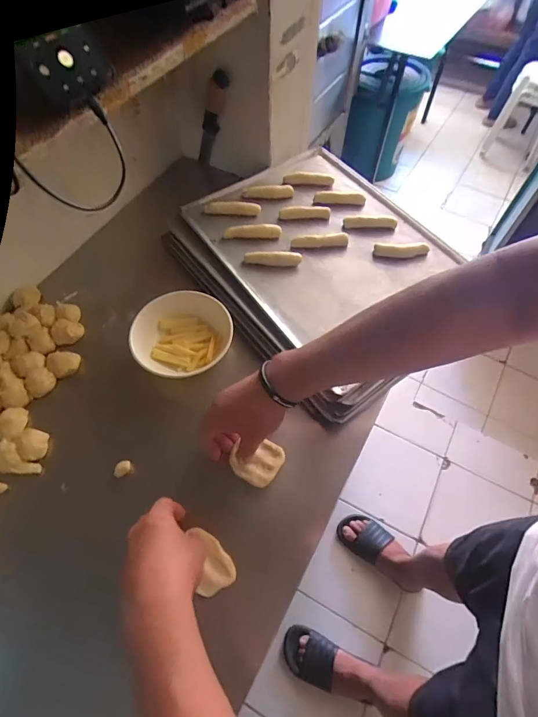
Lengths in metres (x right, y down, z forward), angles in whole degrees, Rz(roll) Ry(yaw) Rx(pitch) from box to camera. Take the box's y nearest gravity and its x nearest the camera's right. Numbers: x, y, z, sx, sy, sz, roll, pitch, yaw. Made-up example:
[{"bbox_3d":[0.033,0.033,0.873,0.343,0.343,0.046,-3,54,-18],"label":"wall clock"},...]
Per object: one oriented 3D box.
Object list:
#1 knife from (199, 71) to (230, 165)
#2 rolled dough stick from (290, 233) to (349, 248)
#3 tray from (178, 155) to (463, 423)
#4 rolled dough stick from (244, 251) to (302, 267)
[{"bbox_3d":[-0.111,-0.456,0.739,0.030,0.205,0.017,43,66,-2],"label":"knife"},{"bbox_3d":[0.085,-0.196,0.642,0.093,0.012,0.023,-3,60,-2],"label":"rolled dough stick"},{"bbox_3d":[0.092,-0.187,0.653,0.329,0.041,0.435,-31,65,-17],"label":"tray"},{"bbox_3d":[0.006,-0.163,0.625,0.092,0.015,0.023,4,60,2],"label":"rolled dough stick"}]

